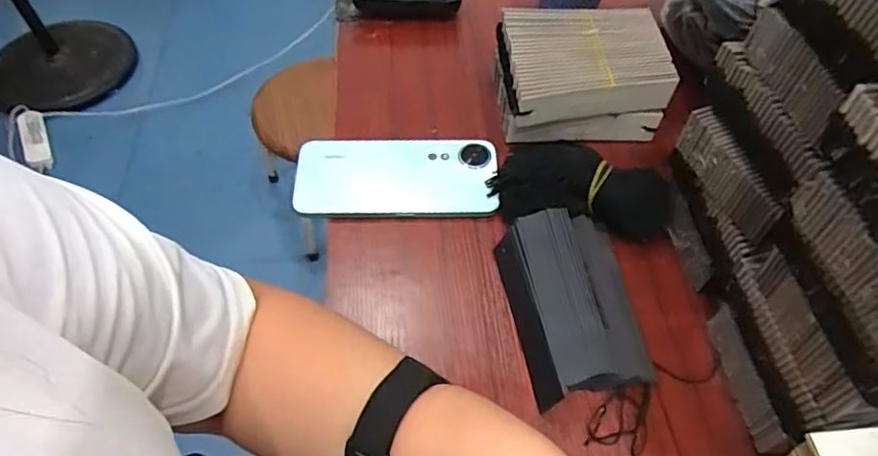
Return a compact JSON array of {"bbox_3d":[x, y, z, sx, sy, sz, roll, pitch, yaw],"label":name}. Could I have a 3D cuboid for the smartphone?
[{"bbox_3d":[-0.036,-0.042,0.472,0.162,0.008,0.078,0,54,-1],"label":"smartphone"}]

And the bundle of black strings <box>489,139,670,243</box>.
[{"bbox_3d":[0.107,-0.026,0.438,0.135,0.043,0.063,21,57,14],"label":"bundle of black strings"}]

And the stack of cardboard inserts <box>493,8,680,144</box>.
[{"bbox_3d":[0.119,-0.132,0.499,0.134,0.063,0.101,-6,54,-5],"label":"stack of cardboard inserts"}]

